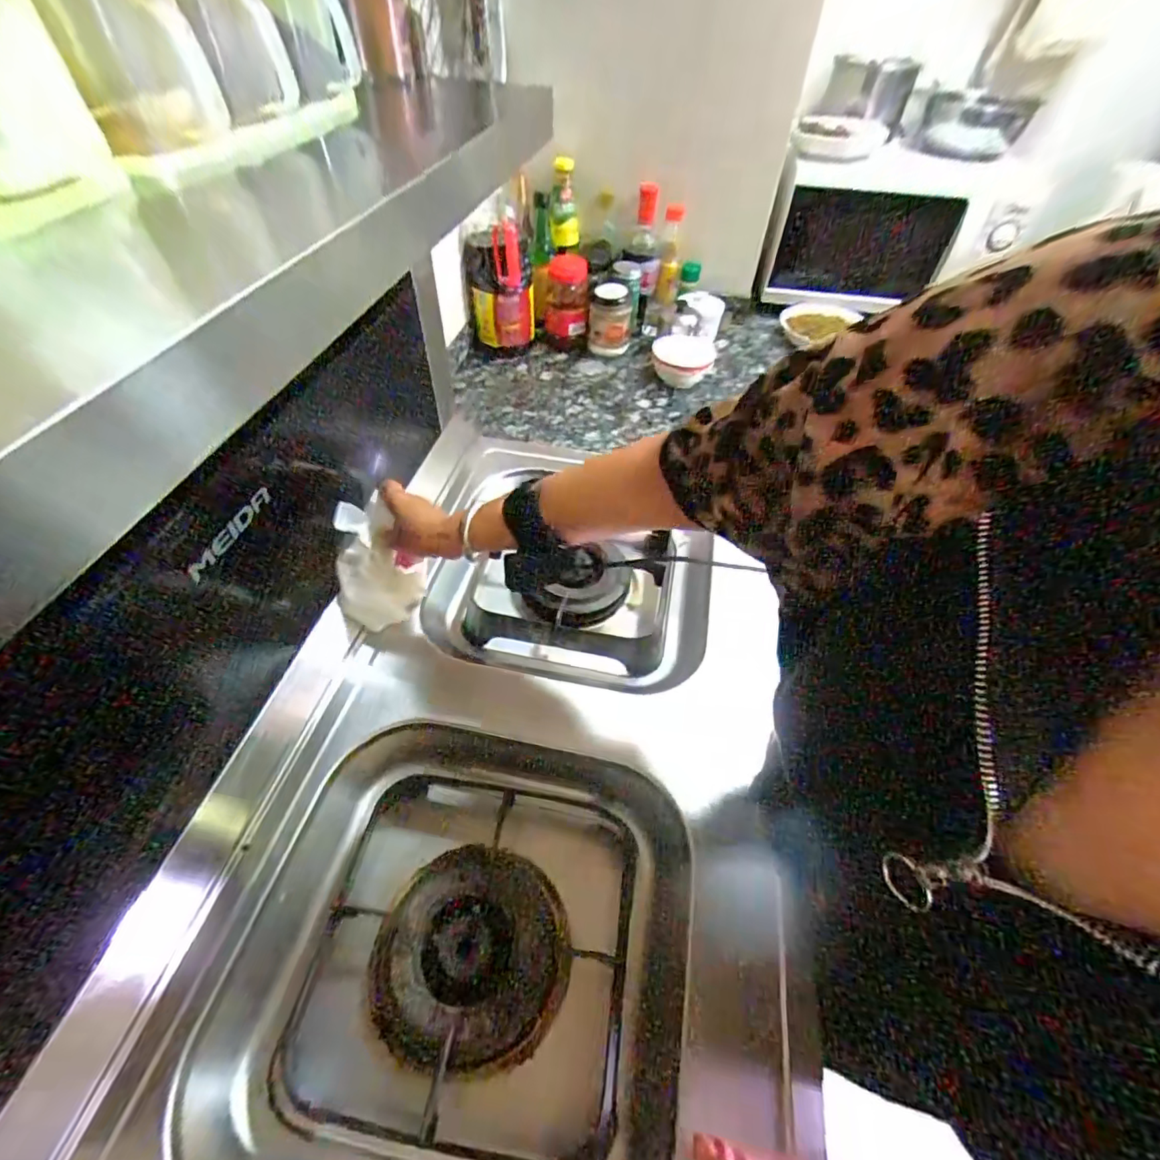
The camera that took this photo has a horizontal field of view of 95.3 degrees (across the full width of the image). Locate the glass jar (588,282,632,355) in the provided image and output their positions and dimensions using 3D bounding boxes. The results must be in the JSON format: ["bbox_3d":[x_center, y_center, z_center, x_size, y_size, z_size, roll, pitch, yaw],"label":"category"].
[{"bbox_3d":[0.066,-0.538,1.101,0.081,0.115,0.097,10,52,5],"label":"glass jar"}]

